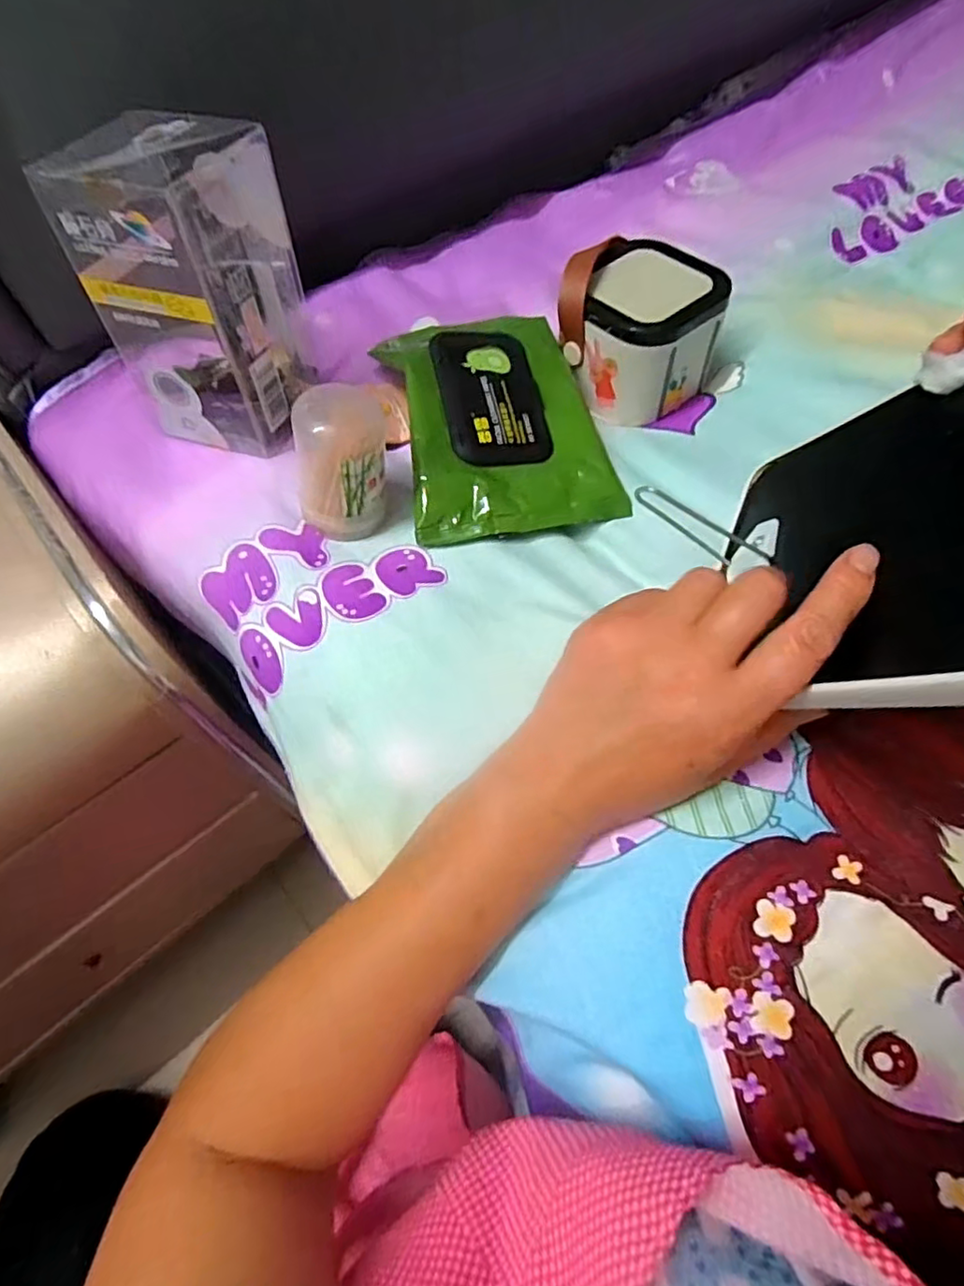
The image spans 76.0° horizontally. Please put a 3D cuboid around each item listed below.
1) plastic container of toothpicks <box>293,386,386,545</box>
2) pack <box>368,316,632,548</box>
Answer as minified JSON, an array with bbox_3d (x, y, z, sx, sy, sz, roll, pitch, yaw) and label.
[{"bbox_3d":[-0.072,-0.094,0.316,0.045,0.063,0.050,25,65,16],"label":"plastic container of toothpicks"},{"bbox_3d":[0.005,-0.143,0.366,0.118,0.039,0.171,-15,61,-5],"label":"pack"}]

